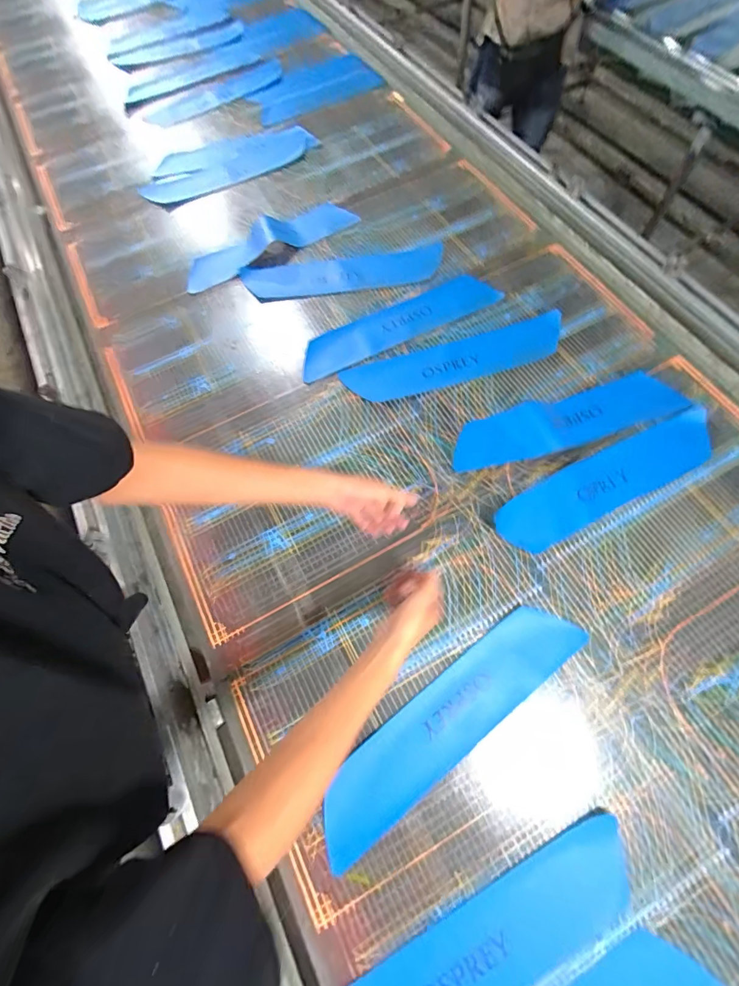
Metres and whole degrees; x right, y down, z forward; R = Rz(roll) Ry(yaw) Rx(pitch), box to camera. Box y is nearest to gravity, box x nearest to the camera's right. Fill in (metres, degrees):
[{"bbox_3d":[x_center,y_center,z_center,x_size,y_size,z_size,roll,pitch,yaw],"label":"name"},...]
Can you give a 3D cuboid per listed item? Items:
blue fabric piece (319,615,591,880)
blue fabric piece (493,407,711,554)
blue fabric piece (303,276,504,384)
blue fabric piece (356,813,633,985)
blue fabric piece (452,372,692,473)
[{"bbox_3d":[0.122,0.337,0.595,0.467,0.010,0.106,-36,71,-13],"label":"blue fabric piece"},{"bbox_3d":[0.445,-0.029,0.727,0.467,0.018,0.102,-25,73,-11],"label":"blue fabric piece"},{"bbox_3d":[0.062,-0.372,0.864,0.462,0.017,0.095,-29,69,-10],"label":"blue fabric piece"},{"bbox_3d":[0.145,0.588,0.503,0.444,0.014,0.104,-29,73,-5],"label":"blue fabric piece"},{"bbox_3d":[0.381,-0.143,0.777,0.463,0.009,0.116,-16,68,-5],"label":"blue fabric piece"}]

